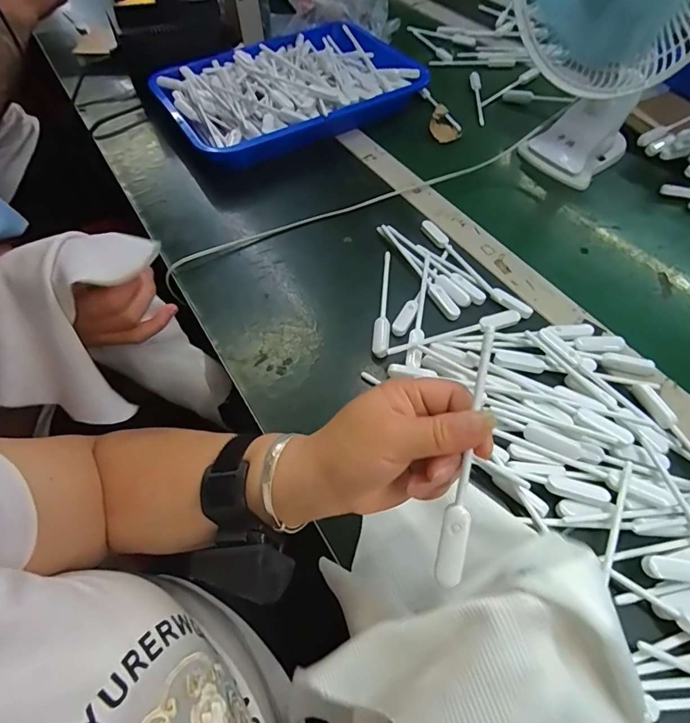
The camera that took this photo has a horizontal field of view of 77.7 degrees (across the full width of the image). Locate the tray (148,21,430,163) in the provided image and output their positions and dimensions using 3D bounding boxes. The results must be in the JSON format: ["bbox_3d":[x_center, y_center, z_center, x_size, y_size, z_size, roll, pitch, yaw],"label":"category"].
[{"bbox_3d":[-0.076,-0.414,0.647,0.381,0.058,0.273,-30,61,-16],"label":"tray"}]

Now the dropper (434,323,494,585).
[{"bbox_3d":[0.069,0.051,0.238,0.014,0.005,0.142,11,83,10],"label":"dropper"}]

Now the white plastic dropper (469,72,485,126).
[{"bbox_3d":[0.205,-0.410,0.667,0.018,0.017,0.137,4,58,5],"label":"white plastic dropper"}]

